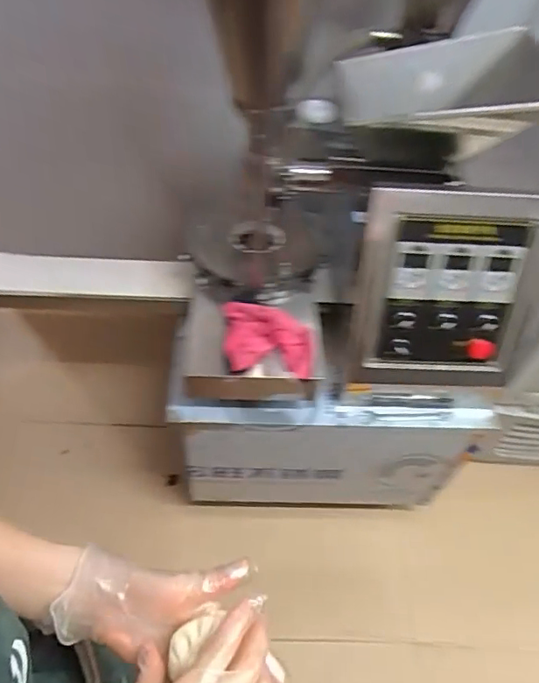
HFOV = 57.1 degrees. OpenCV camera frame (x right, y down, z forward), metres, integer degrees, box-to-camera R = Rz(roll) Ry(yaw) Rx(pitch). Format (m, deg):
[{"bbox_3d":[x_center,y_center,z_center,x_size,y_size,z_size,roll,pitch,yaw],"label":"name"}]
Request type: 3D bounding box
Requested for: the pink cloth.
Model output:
[{"bbox_3d":[-0.001,-0.007,0.974,0.177,0.075,0.142,3,52,-3],"label":"pink cloth"}]

